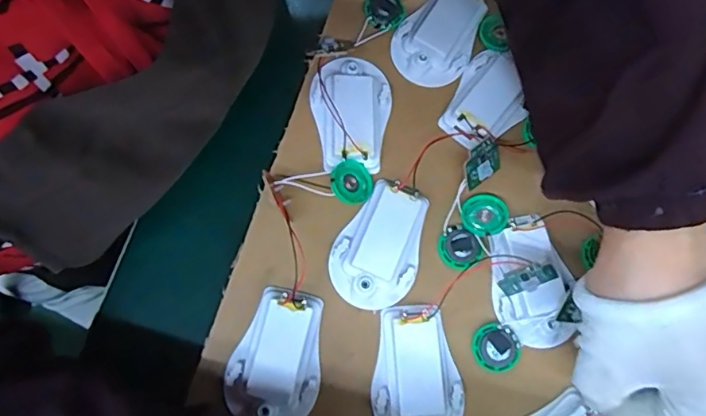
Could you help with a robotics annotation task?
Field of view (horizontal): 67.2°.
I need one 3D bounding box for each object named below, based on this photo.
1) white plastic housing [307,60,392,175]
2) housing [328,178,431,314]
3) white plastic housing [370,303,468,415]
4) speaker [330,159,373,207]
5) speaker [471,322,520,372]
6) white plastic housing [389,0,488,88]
[{"bbox_3d":[-0.002,-0.064,0.340,0.052,0.025,0.074,-1,74,-2],"label":"white plastic housing"},{"bbox_3d":[0.018,0.024,0.328,0.052,0.012,0.077,25,75,5],"label":"housing"},{"bbox_3d":[0.036,0.098,0.309,0.053,0.014,0.080,-11,74,-5],"label":"white plastic housing"},{"bbox_3d":[-0.001,-0.016,0.335,0.028,0.006,0.029,42,58,-14],"label":"speaker"},{"bbox_3d":[0.086,0.084,0.318,0.027,0.006,0.027,0,77,1],"label":"speaker"},{"bbox_3d":[0.061,-0.119,0.366,0.073,0.014,0.052,-42,79,-12],"label":"white plastic housing"}]

